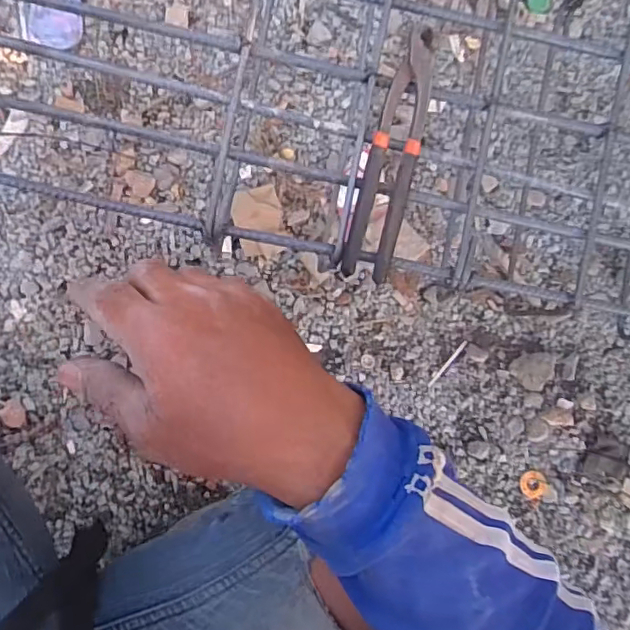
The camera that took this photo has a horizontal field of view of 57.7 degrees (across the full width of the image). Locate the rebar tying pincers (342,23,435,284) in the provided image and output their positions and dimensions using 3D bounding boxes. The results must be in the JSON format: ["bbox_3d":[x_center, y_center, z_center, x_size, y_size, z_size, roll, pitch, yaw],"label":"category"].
[{"bbox_3d":[0.068,-0.138,0.494,0.040,0.017,0.216,15,88,-4],"label":"rebar tying pincers"}]

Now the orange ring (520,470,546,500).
[{"bbox_3d":[0.273,0.213,0.717,0.033,0.004,0.032,0,90,-4],"label":"orange ring"}]

